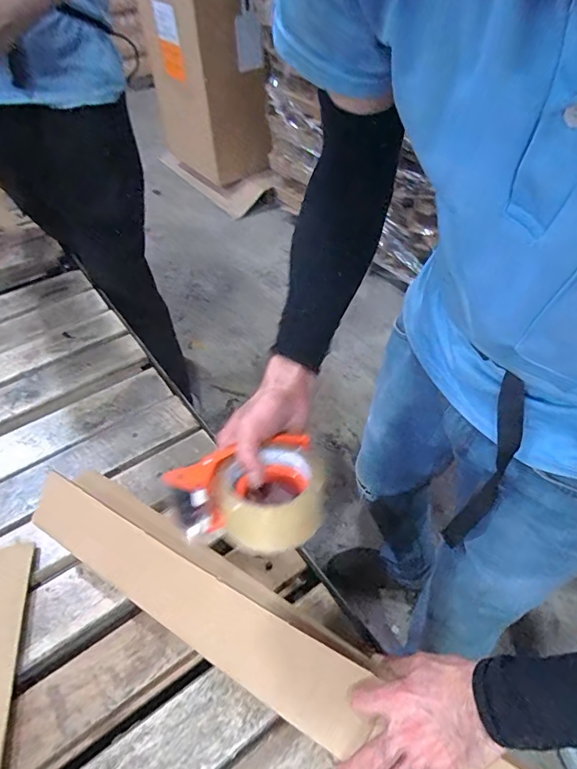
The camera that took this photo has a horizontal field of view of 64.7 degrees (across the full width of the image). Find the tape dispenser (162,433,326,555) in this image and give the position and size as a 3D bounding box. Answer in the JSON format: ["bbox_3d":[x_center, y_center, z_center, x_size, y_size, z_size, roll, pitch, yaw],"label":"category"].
[{"bbox_3d":[-0.036,0.099,0.455,0.143,0.068,0.113,8,33,7],"label":"tape dispenser"}]

